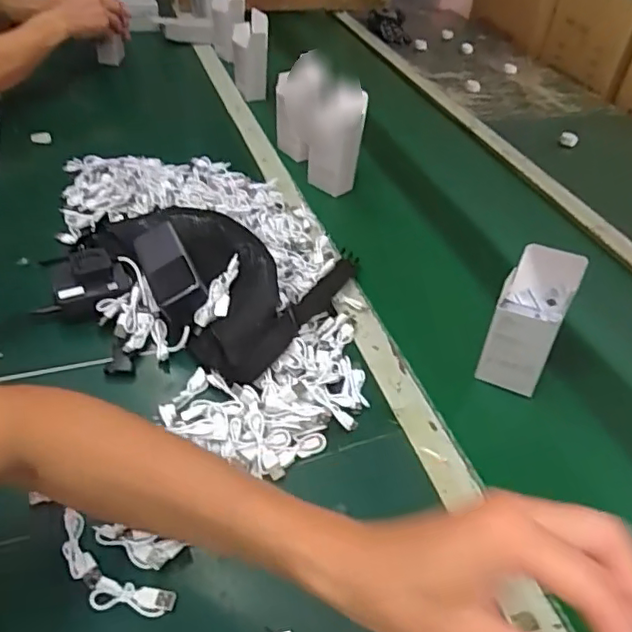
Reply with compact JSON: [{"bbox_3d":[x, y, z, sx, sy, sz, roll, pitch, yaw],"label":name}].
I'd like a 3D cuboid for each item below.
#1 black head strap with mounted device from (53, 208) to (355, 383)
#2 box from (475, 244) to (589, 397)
[{"bbox_3d":[-0.143,-0.055,0.685,0.313,0.051,0.209,20,44,15],"label":"black head strap with mounted device"},{"bbox_3d":[0.221,0.008,0.609,0.066,0.162,0.042,21,20,14],"label":"box"}]

